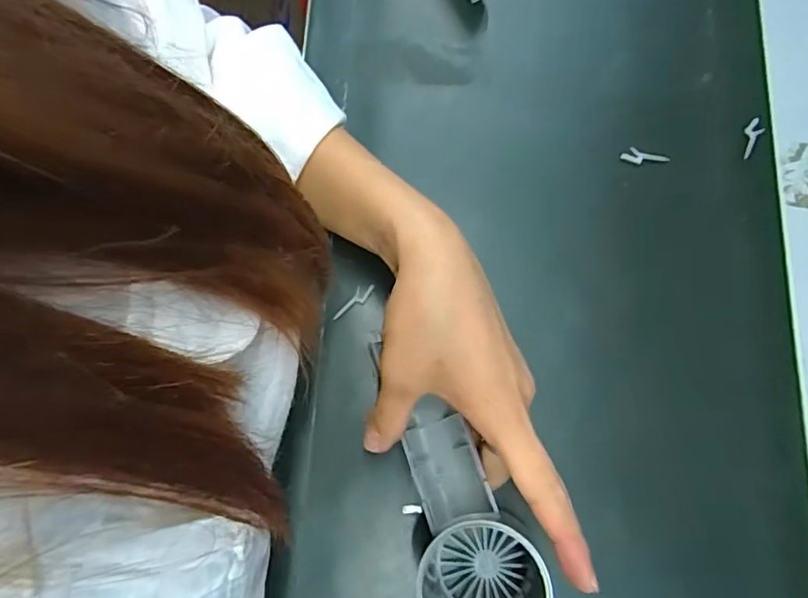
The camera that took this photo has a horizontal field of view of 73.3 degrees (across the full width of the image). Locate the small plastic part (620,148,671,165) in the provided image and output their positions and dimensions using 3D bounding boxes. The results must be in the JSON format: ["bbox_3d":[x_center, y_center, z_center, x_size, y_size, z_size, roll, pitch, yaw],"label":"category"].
[{"bbox_3d":[0.149,-0.087,0.336,0.029,0.006,0.008,10,77,4],"label":"small plastic part"}]

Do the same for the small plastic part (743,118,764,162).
[{"bbox_3d":[0.215,-0.100,0.336,0.011,0.004,0.027,32,79,8],"label":"small plastic part"}]

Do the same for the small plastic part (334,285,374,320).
[{"bbox_3d":[-0.028,0.002,0.312,0.007,0.005,0.028,38,80,9],"label":"small plastic part"}]

